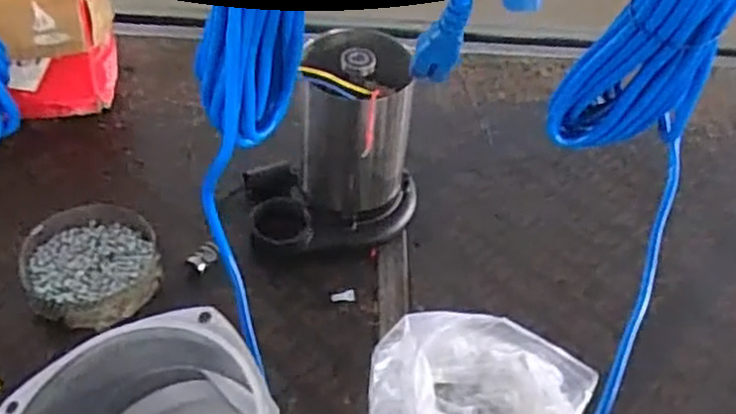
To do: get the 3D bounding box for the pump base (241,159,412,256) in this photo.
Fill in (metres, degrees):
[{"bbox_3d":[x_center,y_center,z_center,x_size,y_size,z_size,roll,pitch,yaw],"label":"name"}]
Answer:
[{"bbox_3d":[-0.043,-0.013,0.860,0.199,0.050,0.148,-6,45,-11],"label":"pump base"}]

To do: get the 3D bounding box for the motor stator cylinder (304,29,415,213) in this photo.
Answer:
[{"bbox_3d":[-0.012,-0.086,0.779,0.111,0.180,0.104,5,44,0],"label":"motor stator cylinder"}]

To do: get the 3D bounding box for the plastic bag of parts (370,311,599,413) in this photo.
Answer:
[{"bbox_3d":[0.088,0.176,0.588,0.174,0.170,0.149,8,44,4],"label":"plastic bag of parts"}]

